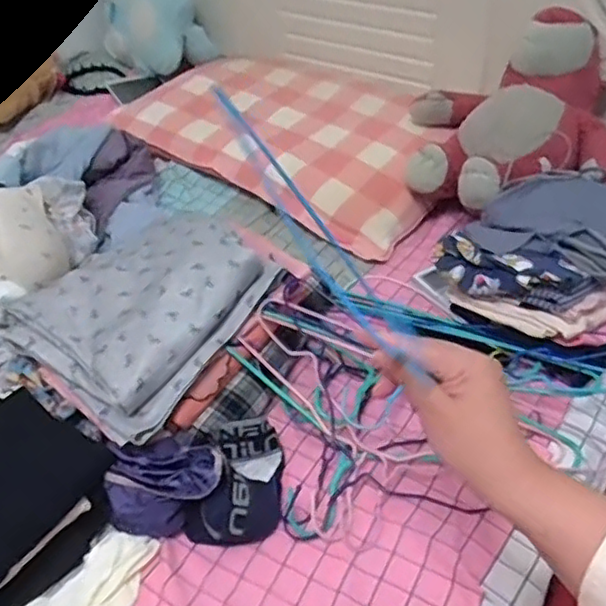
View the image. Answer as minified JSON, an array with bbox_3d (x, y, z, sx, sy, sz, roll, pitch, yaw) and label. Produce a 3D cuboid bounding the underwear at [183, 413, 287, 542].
[{"bbox_3d":[-0.066,0.195,0.699,0.093,0.045,0.147,8,42,13],"label":"underwear"}]

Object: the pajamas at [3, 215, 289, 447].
[{"bbox_3d":[-0.197,-0.003,0.784,0.231,0.051,0.273,29,68,23],"label":"pajamas"}]

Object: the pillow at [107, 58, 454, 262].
[{"bbox_3d":[-0.010,-0.339,1.238,0.648,0.106,0.398,27,50,30],"label":"pillow"}]

